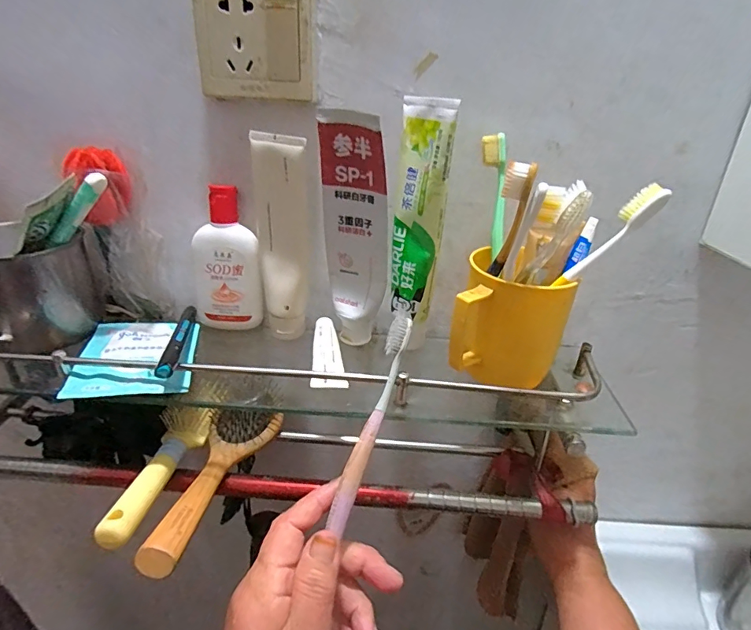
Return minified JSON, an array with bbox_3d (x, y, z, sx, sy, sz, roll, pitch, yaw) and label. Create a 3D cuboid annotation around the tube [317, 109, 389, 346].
[{"bbox_3d":[-0.016,-0.063,0.370,0.053,0.185,0.028,18,29,29],"label":"tube"}]

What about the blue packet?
[{"bbox_3d":[-0.194,0.033,0.370,0.085,0.013,0.108,-5,26,-15],"label":"blue packet"}]

